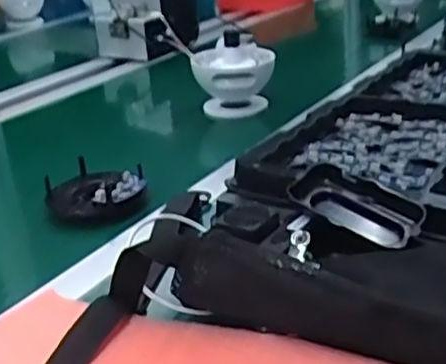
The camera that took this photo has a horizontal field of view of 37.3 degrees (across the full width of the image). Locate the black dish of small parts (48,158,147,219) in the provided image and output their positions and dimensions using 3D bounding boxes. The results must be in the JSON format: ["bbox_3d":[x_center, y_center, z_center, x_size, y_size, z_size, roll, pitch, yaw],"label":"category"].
[{"bbox_3d":[-0.134,0.005,0.699,0.099,0.022,0.106,-11,25,-12],"label":"black dish of small parts"}]

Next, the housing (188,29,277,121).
[{"bbox_3d":[0.013,-0.160,0.990,0.111,0.109,0.093,-20,29,-29],"label":"housing"}]

